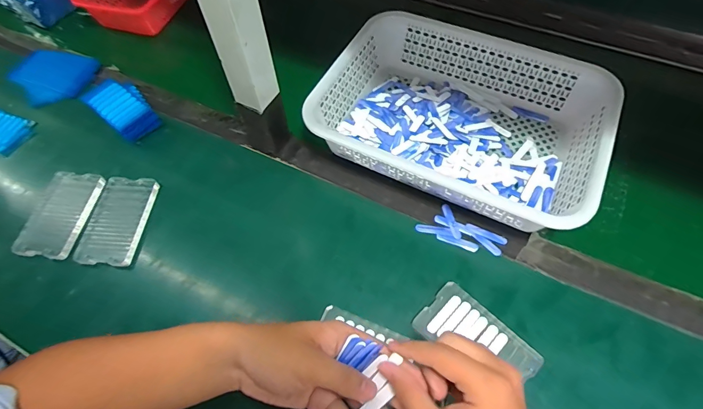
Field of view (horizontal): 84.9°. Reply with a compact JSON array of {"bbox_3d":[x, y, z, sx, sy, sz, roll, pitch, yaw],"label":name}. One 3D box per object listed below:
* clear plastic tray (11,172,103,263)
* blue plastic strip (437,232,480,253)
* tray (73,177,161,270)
[{"bbox_3d":[-0.384,0.009,0.499,0.081,0.009,0.118,6,61,4],"label":"clear plastic tray"},{"bbox_3d":[0.131,0.045,0.472,0.050,0.004,0.013,20,63,11],"label":"blue plastic strip"},{"bbox_3d":[-0.304,0.018,0.498,0.072,0.012,0.120,3,61,2],"label":"tray"}]

